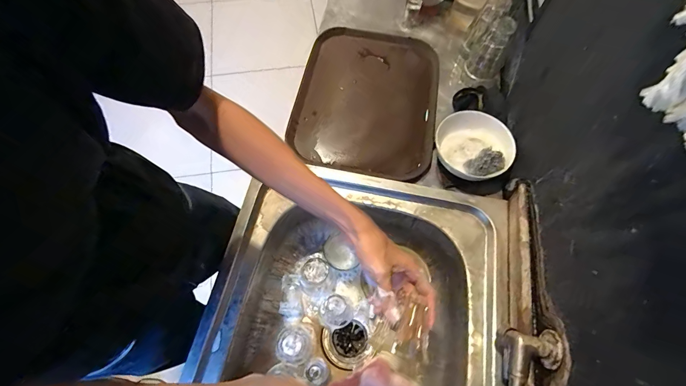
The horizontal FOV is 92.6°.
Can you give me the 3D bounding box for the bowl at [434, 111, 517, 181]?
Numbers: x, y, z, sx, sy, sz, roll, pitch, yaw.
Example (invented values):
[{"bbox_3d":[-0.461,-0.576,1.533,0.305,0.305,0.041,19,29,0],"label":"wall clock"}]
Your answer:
[{"bbox_3d":[0.253,-0.089,0.642,0.146,0.042,0.138,1,64,-1],"label":"bowl"}]

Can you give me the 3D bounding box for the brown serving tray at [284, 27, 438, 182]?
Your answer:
[{"bbox_3d":[0.057,-0.214,0.764,0.313,0.048,0.356,12,73,-2],"label":"brown serving tray"}]

